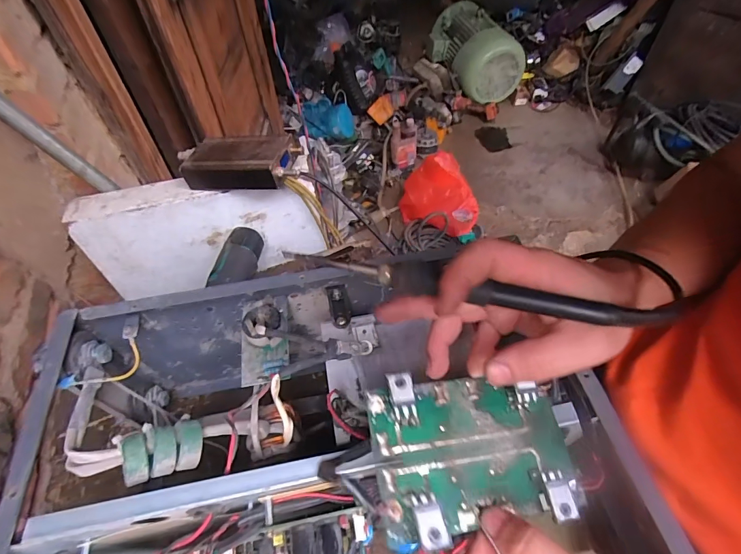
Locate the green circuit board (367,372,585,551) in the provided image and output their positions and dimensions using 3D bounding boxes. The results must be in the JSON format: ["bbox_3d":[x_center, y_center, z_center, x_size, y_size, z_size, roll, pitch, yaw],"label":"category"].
[{"bbox_3d":[0.066,0.104,0.244,0.126,0.015,0.086,-1,61,-13],"label":"green circuit board"}]

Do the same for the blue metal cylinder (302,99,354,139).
[{"bbox_3d":[-0.206,-0.721,1.837,0.239,0.134,0.125,14,54,13],"label":"blue metal cylinder"}]

